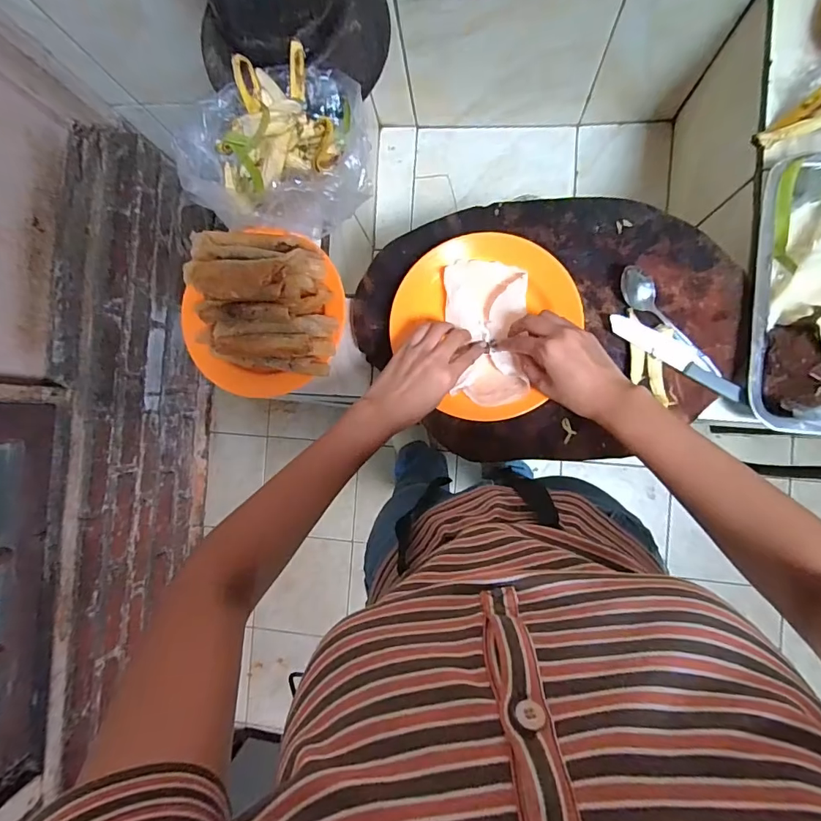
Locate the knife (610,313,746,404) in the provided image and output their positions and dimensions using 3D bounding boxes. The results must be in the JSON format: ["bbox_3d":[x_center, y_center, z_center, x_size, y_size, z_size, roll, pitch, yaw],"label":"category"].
[{"bbox_3d":[0.307,-0.064,0.524,0.169,0.017,0.033,32,93,6],"label":"knife"}]

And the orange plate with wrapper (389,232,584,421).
[{"bbox_3d":[0.079,-0.103,0.532,0.196,0.021,0.210,0,89,7],"label":"orange plate with wrapper"}]

